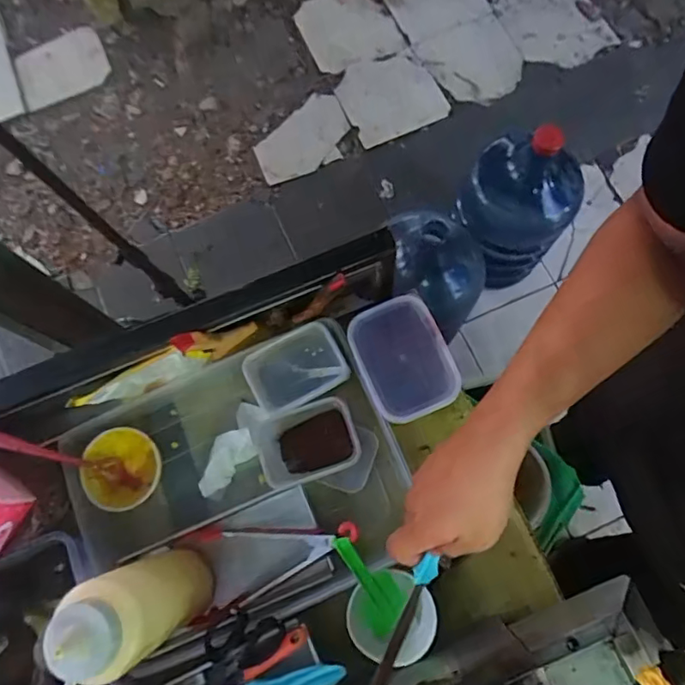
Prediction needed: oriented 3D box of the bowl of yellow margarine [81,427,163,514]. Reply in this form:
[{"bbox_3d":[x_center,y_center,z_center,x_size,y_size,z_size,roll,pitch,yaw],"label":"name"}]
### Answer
[{"bbox_3d":[-0.259,0.153,0.651,0.083,0.059,0.089,-1,73,2],"label":"bowl of yellow margarine"}]

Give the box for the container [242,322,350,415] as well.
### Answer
[{"bbox_3d":[-0.053,0.034,0.626,0.105,0.040,0.077,-29,74,-6],"label":"container"}]

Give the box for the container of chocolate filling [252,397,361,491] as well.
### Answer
[{"bbox_3d":[-0.034,0.116,0.622,0.097,0.088,0.077,-19,73,-3],"label":"container of chocolate filling"}]

